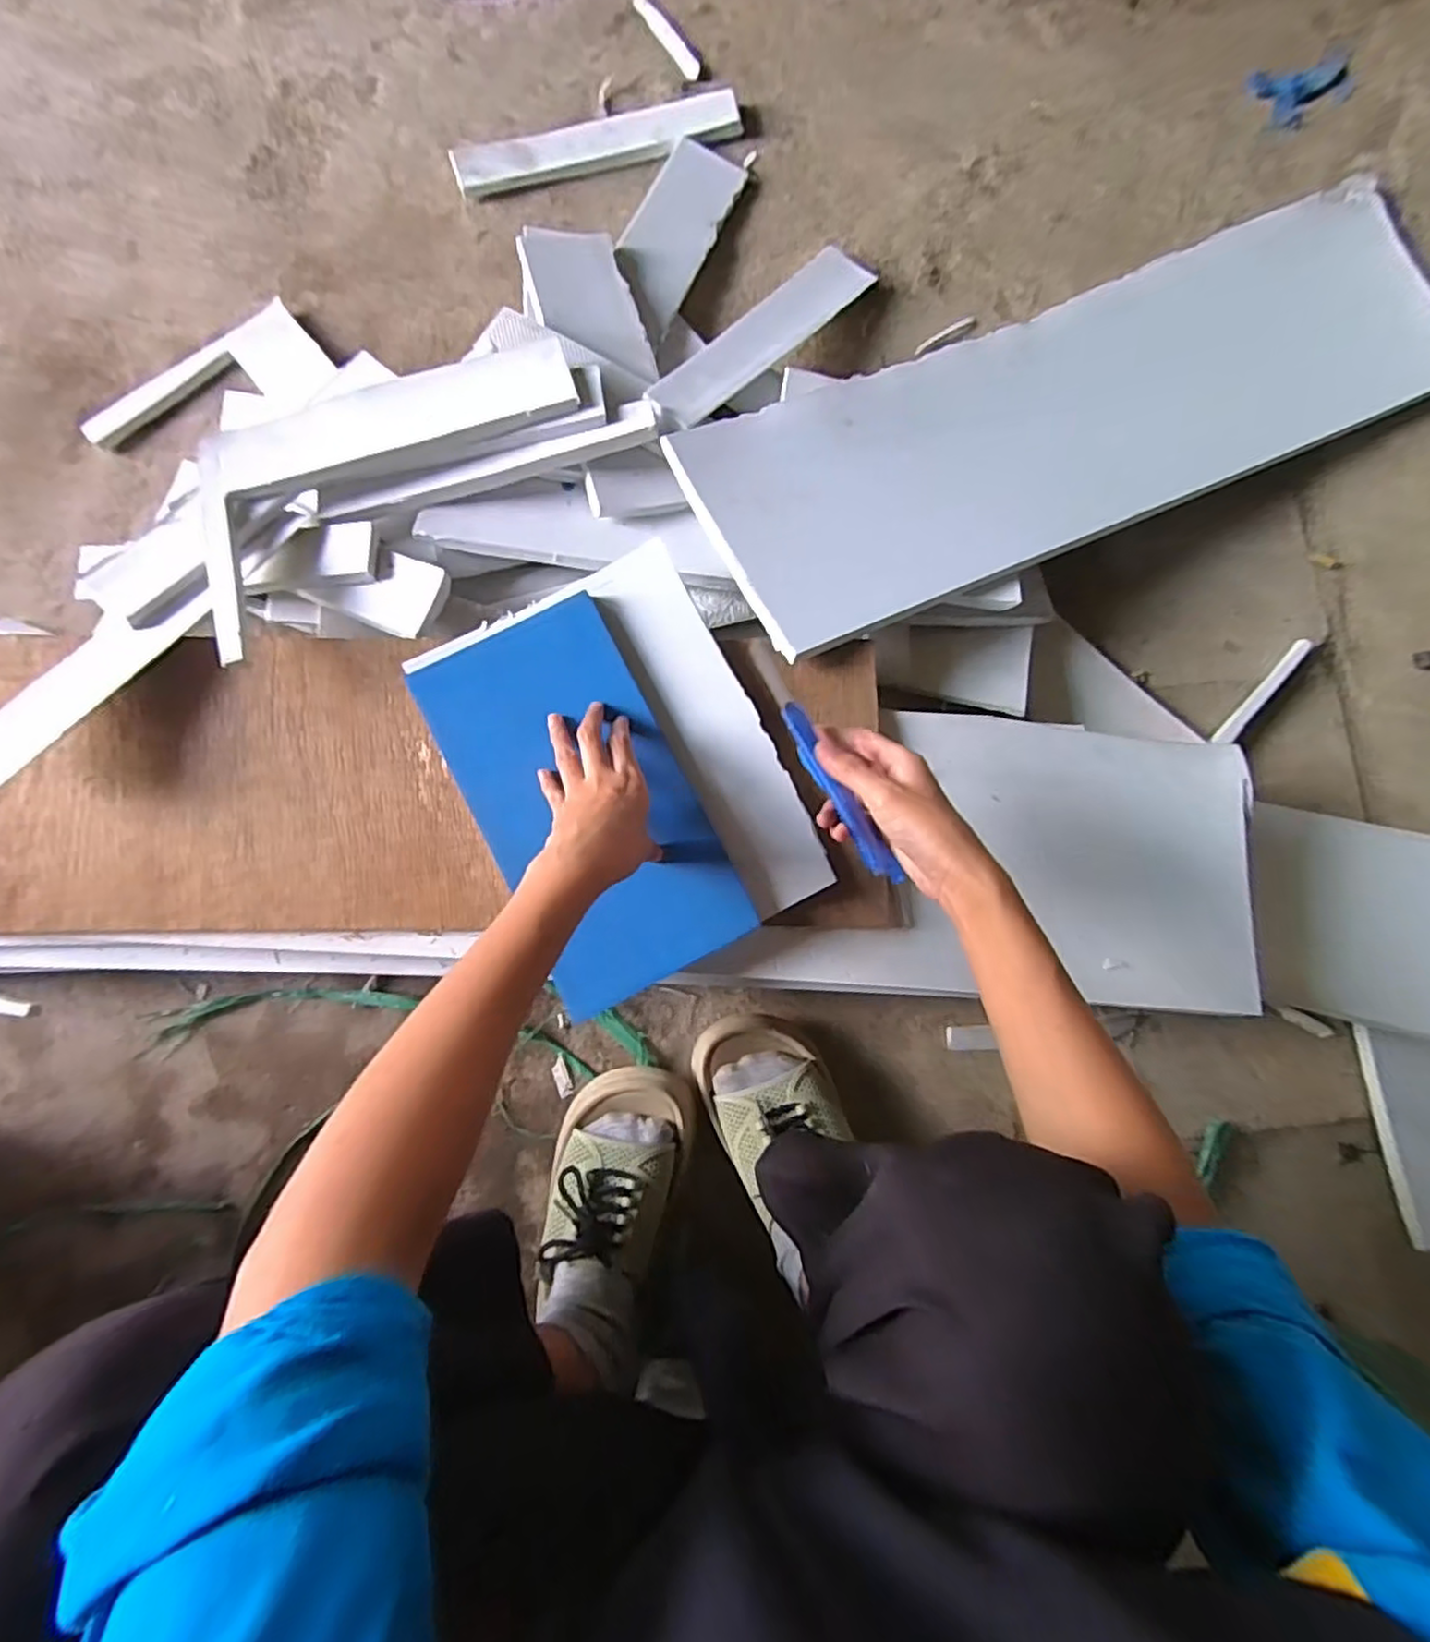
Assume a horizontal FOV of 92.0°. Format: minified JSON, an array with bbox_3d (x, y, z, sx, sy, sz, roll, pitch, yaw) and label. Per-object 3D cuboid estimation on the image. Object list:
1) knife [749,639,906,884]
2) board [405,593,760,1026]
[{"bbox_3d":[0.067,-0.037,0.442,0.020,0.019,0.177,-28,84,-4],"label":"knife"},{"bbox_3d":[-0.098,-0.015,0.512,0.154,0.012,0.284,-31,86,-4],"label":"board"}]

